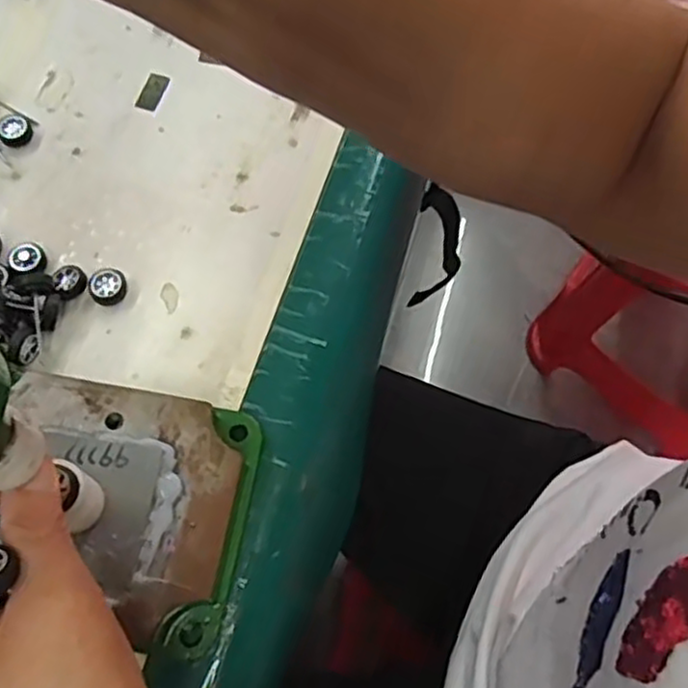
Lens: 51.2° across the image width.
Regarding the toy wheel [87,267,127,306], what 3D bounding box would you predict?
[{"bbox_3d":[-0.131,-0.031,0.395,0.019,0.010,0.019,1,66,-2],"label":"toy wheel"}]

